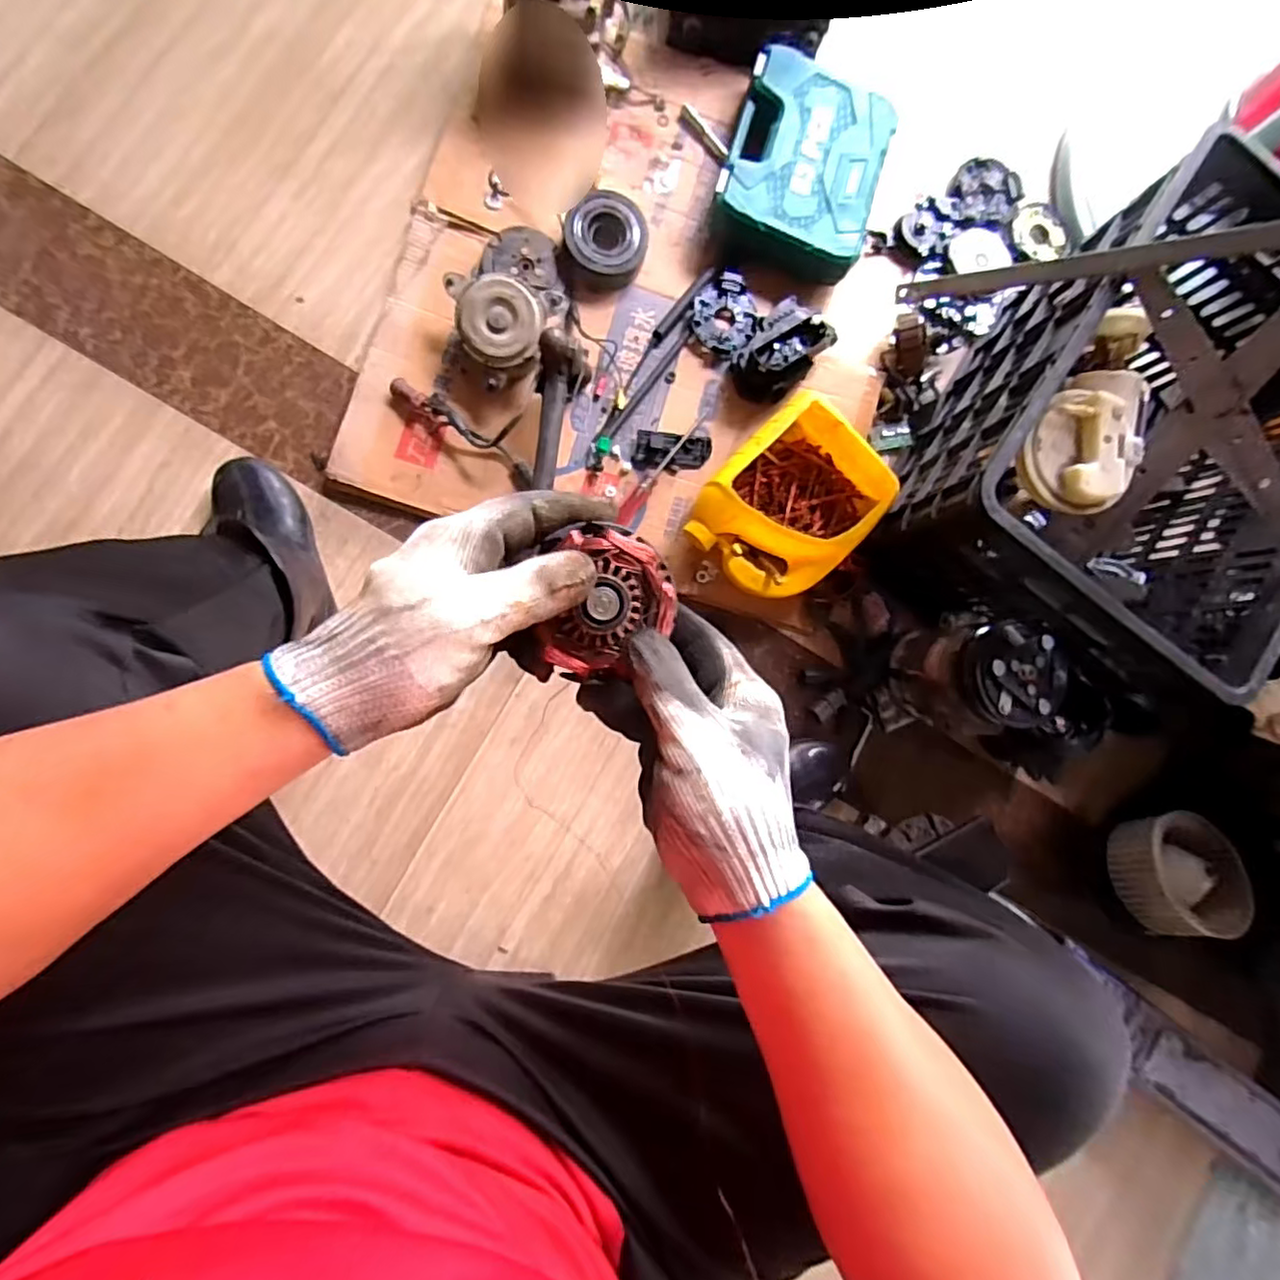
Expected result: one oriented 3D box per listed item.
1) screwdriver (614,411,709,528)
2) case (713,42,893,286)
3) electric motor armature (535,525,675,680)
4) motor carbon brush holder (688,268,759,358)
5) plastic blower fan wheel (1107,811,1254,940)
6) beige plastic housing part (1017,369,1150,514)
[{"bbox_3d":[0.025,-0.217,0.789,0.021,0.018,0.181,35,80,0],"label":"screwdriver"},{"bbox_3d":[0.212,-0.607,0.814,0.198,0.073,0.249,17,81,-3],"label":"case"},{"bbox_3d":[-0.014,-0.018,0.298,0.062,0.032,0.072,7,81,-4],"label":"electric motor armature"},{"bbox_3d":[0.110,-0.423,0.808,0.082,0.030,0.103,9,81,-4],"label":"motor carbon brush holder"},{"bbox_3d":[0.677,0.292,0.786,0.121,0.073,0.144,-16,90,-8],"label":"plastic blower fan wheel"},{"bbox_3d":[0.441,-0.191,0.625,0.106,0.055,0.124,22,96,14],"label":"beige plastic housing part"}]

